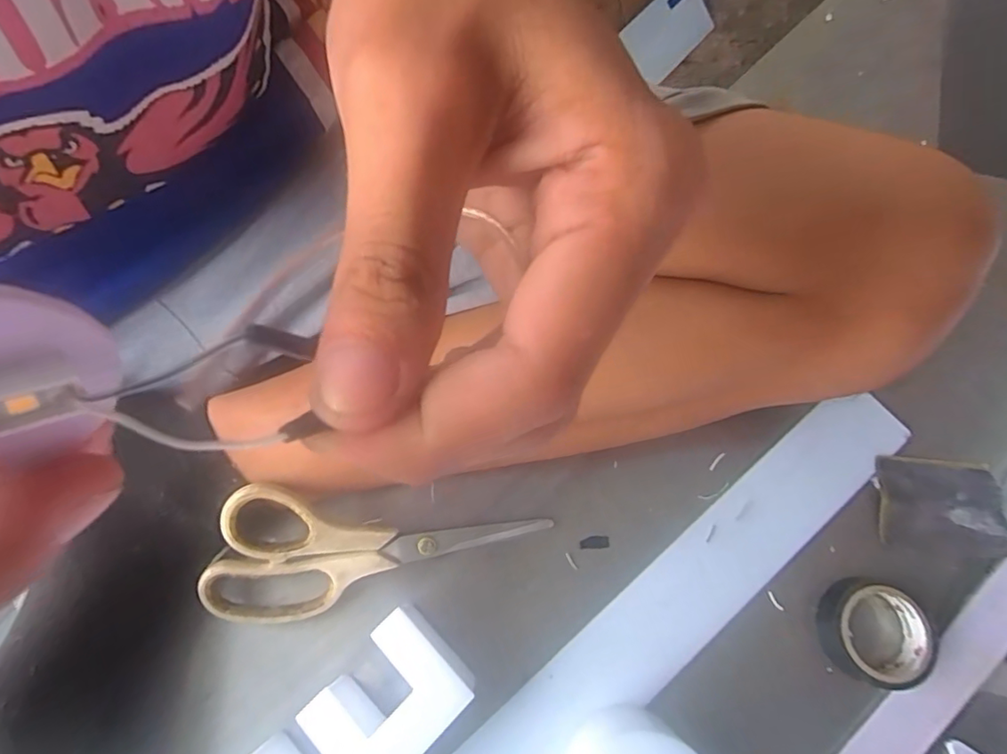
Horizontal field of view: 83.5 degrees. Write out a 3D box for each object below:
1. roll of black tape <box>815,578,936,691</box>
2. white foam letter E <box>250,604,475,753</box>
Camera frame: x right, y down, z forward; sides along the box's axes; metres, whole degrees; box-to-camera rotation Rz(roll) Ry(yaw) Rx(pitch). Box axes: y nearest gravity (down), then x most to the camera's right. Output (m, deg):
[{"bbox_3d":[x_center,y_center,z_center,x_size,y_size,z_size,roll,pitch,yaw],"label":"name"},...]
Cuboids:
[{"bbox_3d":[0.200,0.139,0.306,0.053,0.019,0.050,14,72,4],"label":"roll of black tape"},{"bbox_3d":[-0.070,0.175,0.282,0.112,0.042,0.055,-43,77,-12],"label":"white foam letter E"}]

